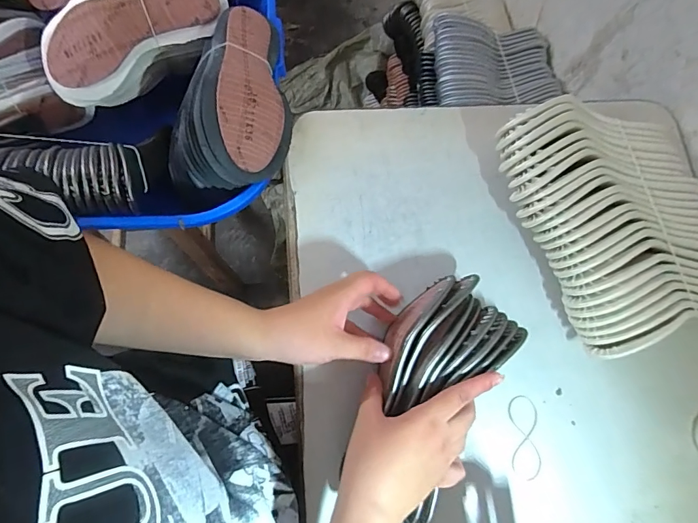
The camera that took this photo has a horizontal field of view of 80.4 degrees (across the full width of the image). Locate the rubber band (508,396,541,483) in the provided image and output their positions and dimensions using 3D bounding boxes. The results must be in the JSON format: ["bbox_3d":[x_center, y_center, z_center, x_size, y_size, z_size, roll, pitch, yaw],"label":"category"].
[{"bbox_3d":[0.187,0.188,0.440,0.032,0.004,0.084,2,76,-1],"label":"rubber band"}]

